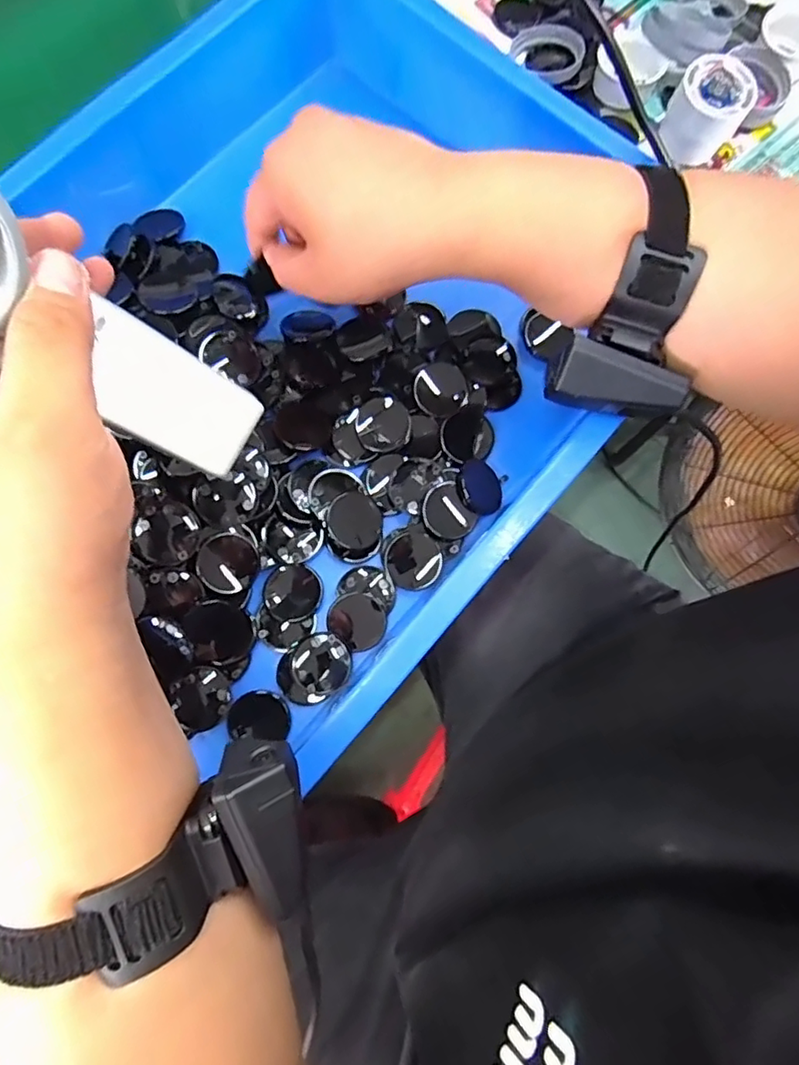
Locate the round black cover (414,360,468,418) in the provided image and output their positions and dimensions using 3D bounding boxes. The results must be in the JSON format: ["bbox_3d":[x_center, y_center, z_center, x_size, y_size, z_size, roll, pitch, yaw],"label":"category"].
[{"bbox_3d":[0.028,-0.099,0.401,0.034,0.004,0.042,-13,78,-5],"label":"round black cover"}]

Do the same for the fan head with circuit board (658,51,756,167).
[{"bbox_3d":[0.233,-0.322,0.454,0.052,0.051,0.055,0,77,-2],"label":"fan head with circuit board"}]

